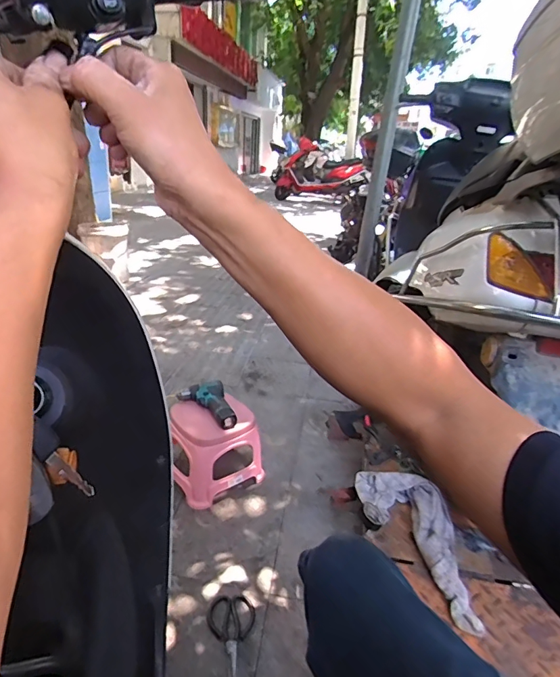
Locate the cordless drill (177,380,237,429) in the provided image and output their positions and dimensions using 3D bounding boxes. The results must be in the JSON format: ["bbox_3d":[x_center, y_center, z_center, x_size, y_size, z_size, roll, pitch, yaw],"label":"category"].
[{"bbox_3d":[-0.215,0.194,1.288,0.136,0.064,0.180,-7,26,-23],"label":"cordless drill"}]

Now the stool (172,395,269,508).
[{"bbox_3d":[-0.203,0.327,1.323,0.252,0.235,0.210,-16,30,-37],"label":"stool"}]

